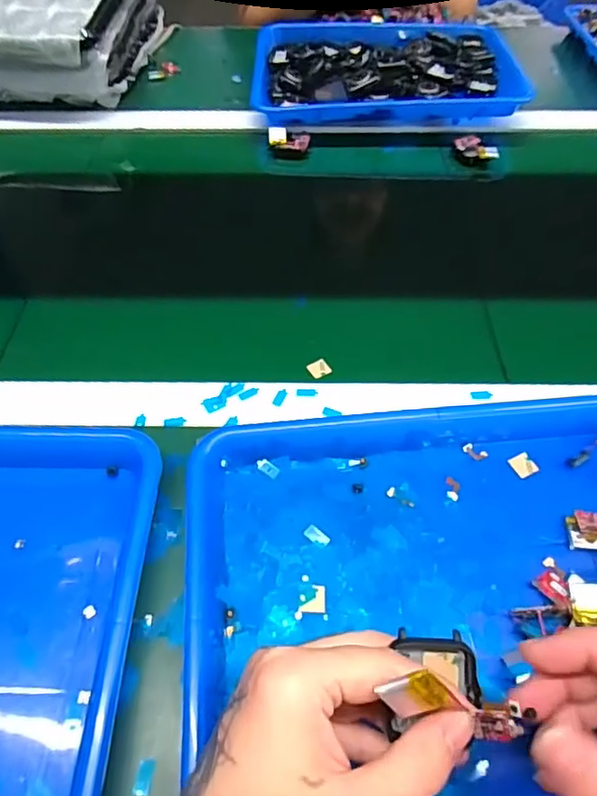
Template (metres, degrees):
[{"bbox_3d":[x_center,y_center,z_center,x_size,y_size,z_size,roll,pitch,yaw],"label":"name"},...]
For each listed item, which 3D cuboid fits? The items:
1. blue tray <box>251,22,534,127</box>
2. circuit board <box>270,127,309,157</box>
[{"bbox_3d":[0.111,-0.433,0.713,0.329,0.048,0.245,2,54,2],"label":"blue tray"},{"bbox_3d":[-0.011,-0.300,0.636,0.047,0.029,0.021,-1,54,-1],"label":"circuit board"}]

